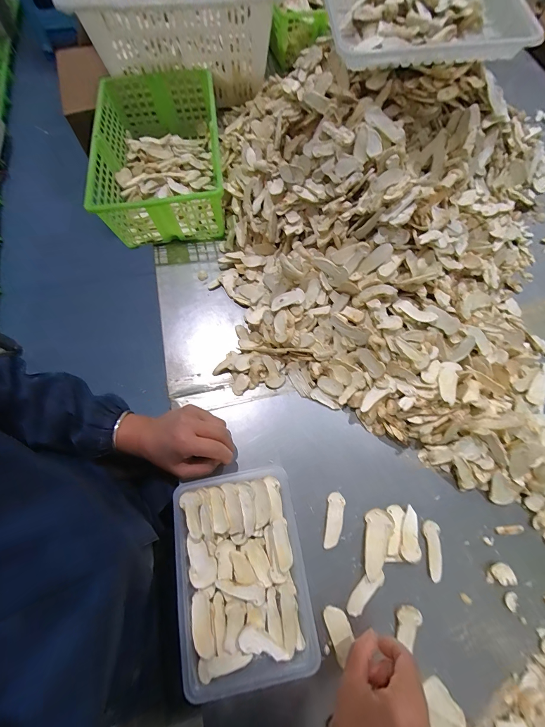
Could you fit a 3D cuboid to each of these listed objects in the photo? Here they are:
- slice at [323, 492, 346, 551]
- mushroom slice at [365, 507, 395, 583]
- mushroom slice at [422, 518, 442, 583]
[{"bbox_3d":[0.081,0.203,0.368,0.021,0.005,0.064,10,69,2],"label":"slice"},{"bbox_3d":[0.133,0.226,0.355,0.032,0.012,0.077,9,69,1],"label":"mushroom slice"},{"bbox_3d":[0.203,0.238,0.361,0.020,0.009,0.065,9,69,1],"label":"mushroom slice"}]

